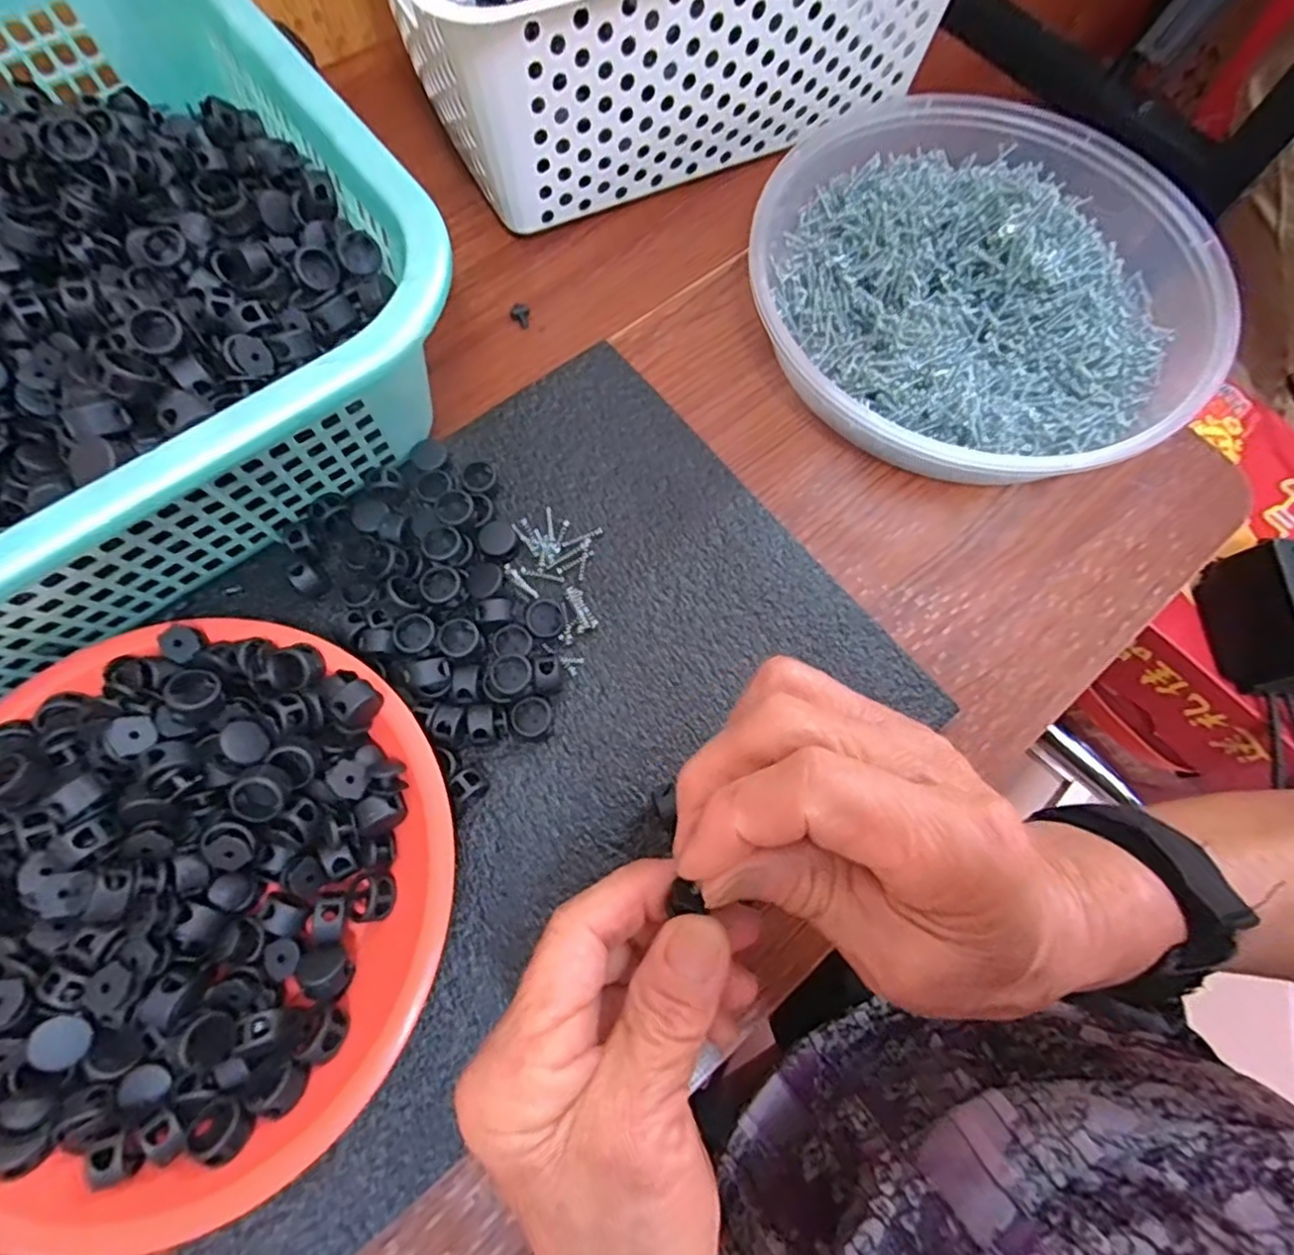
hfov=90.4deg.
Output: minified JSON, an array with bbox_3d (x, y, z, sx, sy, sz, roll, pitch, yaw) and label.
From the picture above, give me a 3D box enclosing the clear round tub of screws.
[{"bbox_3d":[0.171,-0.178,0.337,0.228,0.053,0.233,0,72,-1],"label":"clear round tub of screws"}]

